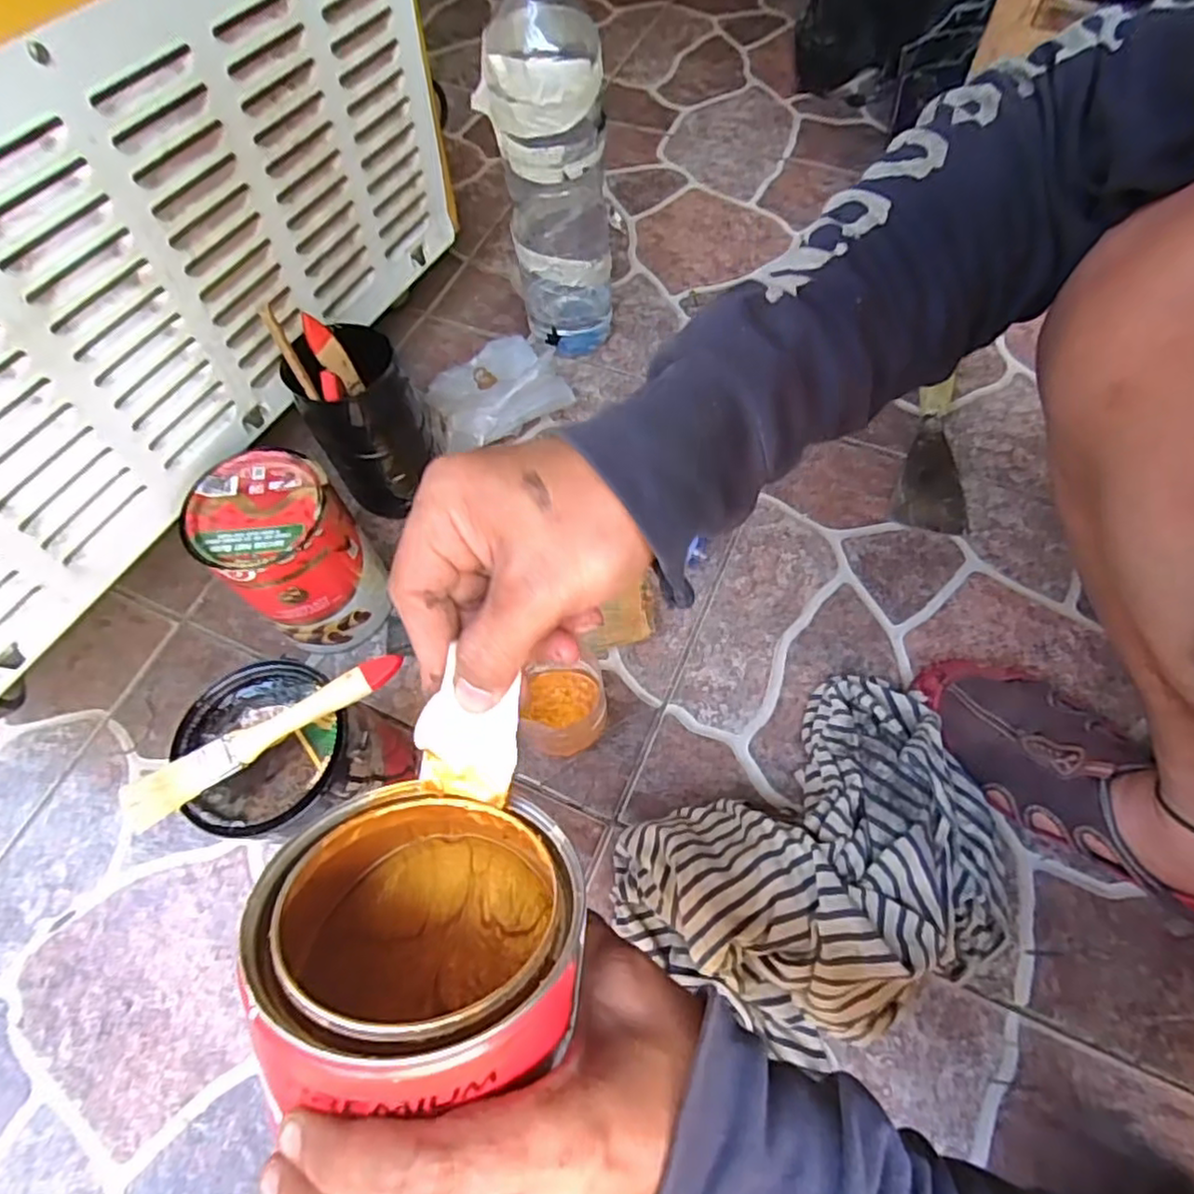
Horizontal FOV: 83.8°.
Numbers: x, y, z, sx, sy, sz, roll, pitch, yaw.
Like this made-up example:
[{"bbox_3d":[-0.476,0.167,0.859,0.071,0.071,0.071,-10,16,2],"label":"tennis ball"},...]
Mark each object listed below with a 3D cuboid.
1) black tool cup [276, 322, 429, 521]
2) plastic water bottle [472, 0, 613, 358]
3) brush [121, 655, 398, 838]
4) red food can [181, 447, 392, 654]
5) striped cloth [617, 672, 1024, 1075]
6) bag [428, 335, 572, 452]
[{"bbox_3d":[-0.183,-0.140,0.531,0.076,0.154,0.076,0,60,1],"label":"black tool cup"},{"bbox_3d":[-0.037,-0.342,0.560,0.093,0.314,0.092,-4,65,2],"label":"plastic water bottle"},{"bbox_3d":[-0.184,0.075,0.370,0.159,0.010,0.022,-29,63,-15],"label":"brush"},{"bbox_3d":[-0.222,-0.027,0.507,0.091,0.142,0.092,-34,65,-17],"label":"red food can"},{"bbox_3d":[0.149,0.160,0.412,0.250,0.099,0.175,-33,67,-11],"label":"striped cloth"},{"bbox_3d":[-0.101,-0.203,0.627,0.133,0.059,0.123,-25,66,-7],"label":"bag"}]

